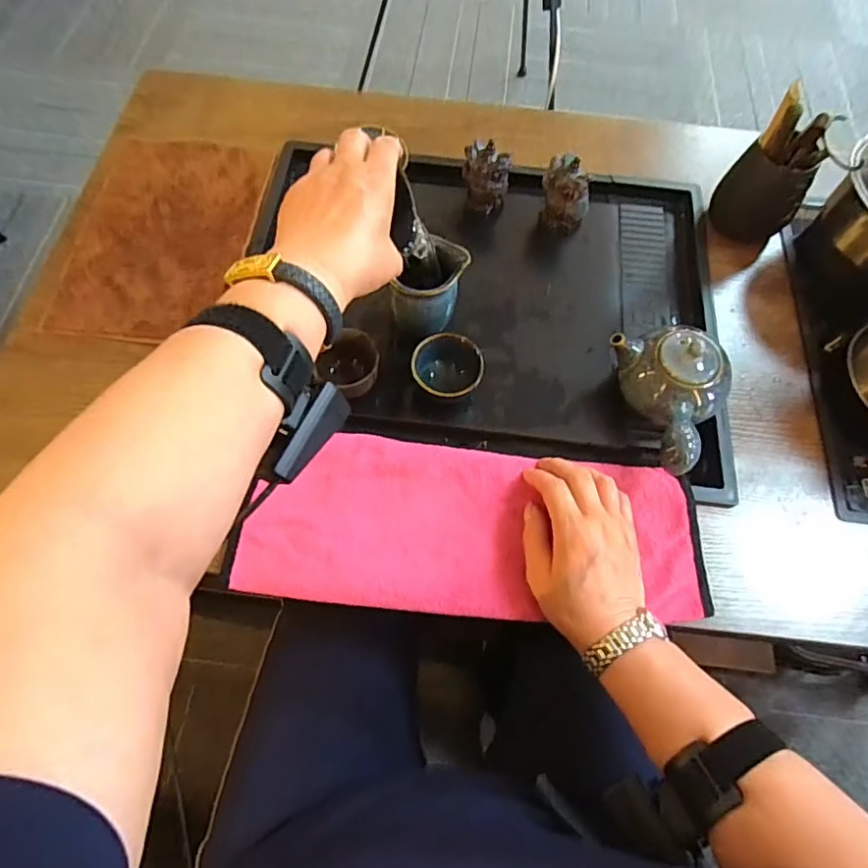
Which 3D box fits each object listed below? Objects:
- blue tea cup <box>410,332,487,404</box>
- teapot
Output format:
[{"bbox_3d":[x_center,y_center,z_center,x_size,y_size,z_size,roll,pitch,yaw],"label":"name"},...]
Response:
[{"bbox_3d":[0.011,-0.055,0.499,0.062,0.044,0.059,1,66,-2],"label":"blue tea cup"},{"bbox_3d":[0.215,-0.029,0.476,0.086,0.071,0.128,-11,67,-7],"label":"teapot"}]

